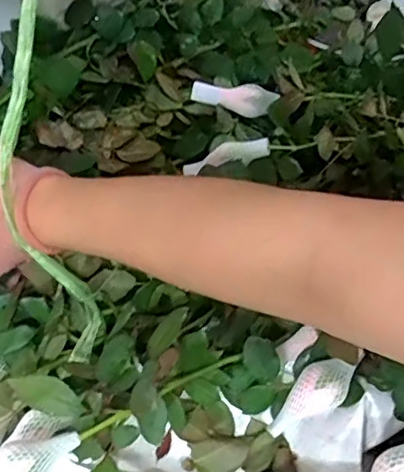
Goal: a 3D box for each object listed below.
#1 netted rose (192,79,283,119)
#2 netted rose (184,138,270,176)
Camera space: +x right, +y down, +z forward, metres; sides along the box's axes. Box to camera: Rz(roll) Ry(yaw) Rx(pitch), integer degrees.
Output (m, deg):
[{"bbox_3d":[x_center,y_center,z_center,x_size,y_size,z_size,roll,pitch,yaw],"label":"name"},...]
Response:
[{"bbox_3d":[0.033,-0.142,0.593,0.088,0.028,0.027,5,49,5],"label":"netted rose"},{"bbox_3d":[0.022,-0.078,0.557,0.089,0.018,0.023,-14,46,19],"label":"netted rose"}]

